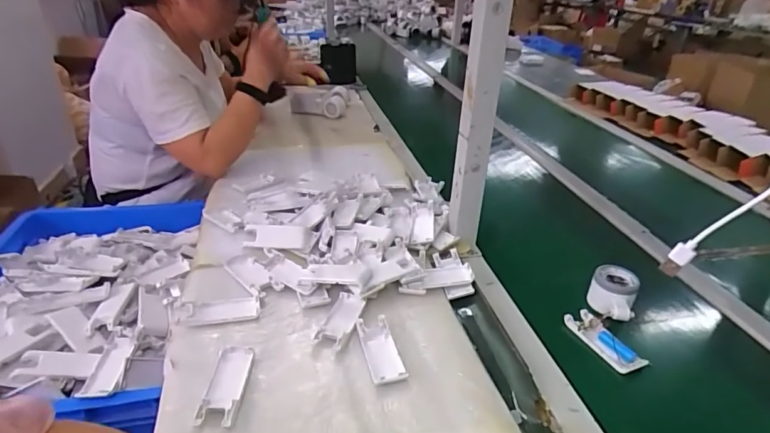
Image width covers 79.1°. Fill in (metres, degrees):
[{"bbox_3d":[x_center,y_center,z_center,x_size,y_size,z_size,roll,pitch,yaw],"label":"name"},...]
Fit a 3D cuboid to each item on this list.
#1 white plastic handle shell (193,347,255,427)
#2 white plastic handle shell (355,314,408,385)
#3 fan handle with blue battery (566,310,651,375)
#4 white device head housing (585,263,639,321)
[{"bbox_3d":[-0.173,0.182,0.506,0.041,0.011,0.099,2,29,-2],"label":"white plastic handle shell"},{"bbox_3d":[-0.006,0.159,0.565,0.040,0.009,0.102,-5,31,-15],"label":"white plastic handle shell"},{"bbox_3d":[0.284,0.163,0.608,0.039,0.016,0.103,-10,32,-22],"label":"fan handle with blue battery"},{"bbox_3d":[0.319,0.107,0.657,0.058,0.048,0.079,16,32,21],"label":"white device head housing"}]

